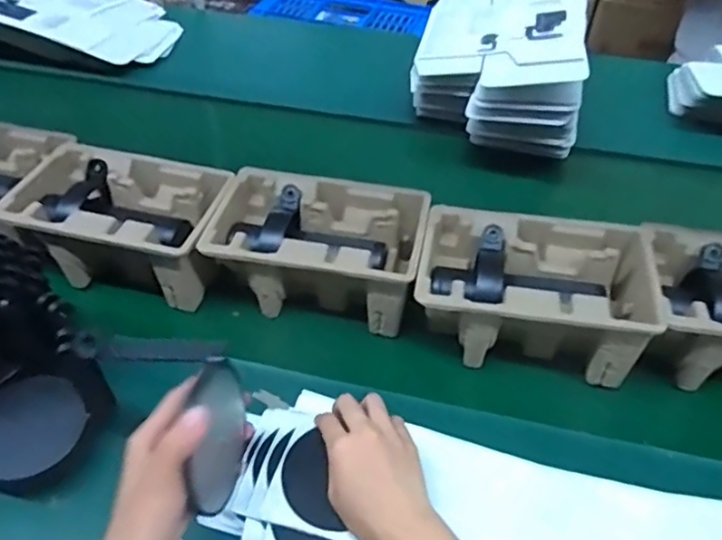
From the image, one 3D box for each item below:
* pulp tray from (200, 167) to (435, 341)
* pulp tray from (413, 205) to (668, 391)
[{"bbox_3d":[-0.047,-0.024,0.668,0.225,0.094,0.145,7,46,5],"label":"pulp tray"},{"bbox_3d":[0.172,0.022,0.624,0.227,0.095,0.146,10,47,7],"label":"pulp tray"}]

